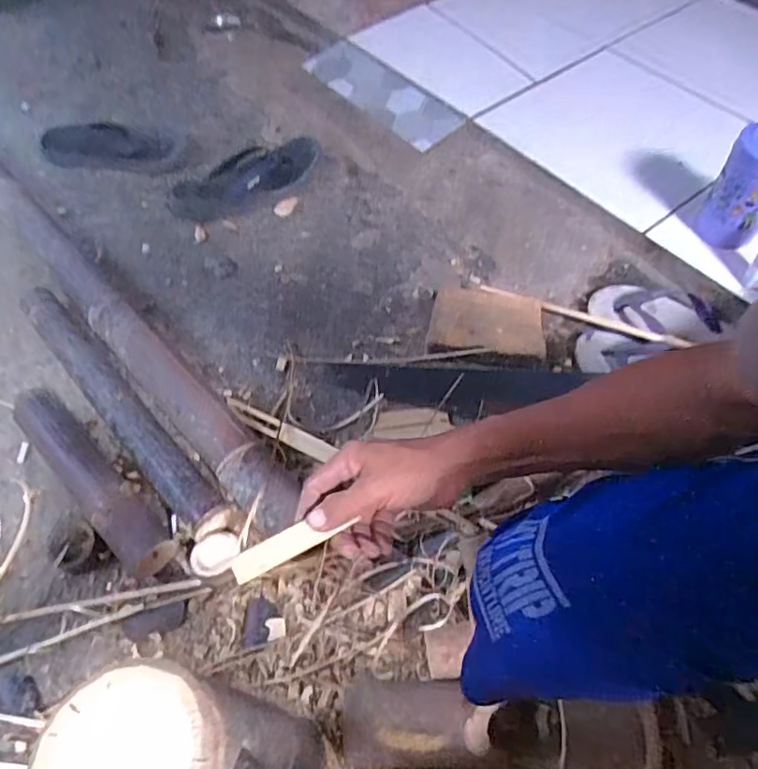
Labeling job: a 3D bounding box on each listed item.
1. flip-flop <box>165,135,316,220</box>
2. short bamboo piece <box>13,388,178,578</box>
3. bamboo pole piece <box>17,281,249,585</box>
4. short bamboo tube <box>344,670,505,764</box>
[{"bbox_3d":[-0.245,-0.381,1.056,0.296,0.055,0.134,-26,63,-15],"label":"flip-flop"},{"bbox_3d":[-0.386,0.114,0.736,0.324,0.051,0.073,40,67,20],"label":"short bamboo piece"},{"bbox_3d":[-0.356,0.036,0.782,0.076,0.054,0.557,-36,66,-20],"label":"bamboo pole piece"},{"bbox_3d":[0.040,0.349,0.585,0.151,0.080,0.079,3,59,1],"label":"short bamboo tube"}]

